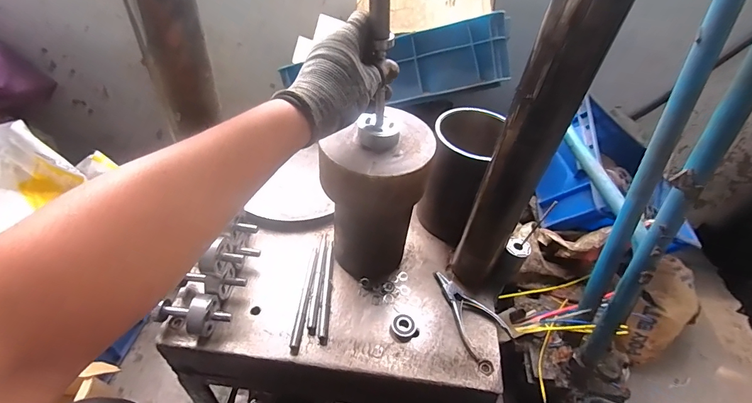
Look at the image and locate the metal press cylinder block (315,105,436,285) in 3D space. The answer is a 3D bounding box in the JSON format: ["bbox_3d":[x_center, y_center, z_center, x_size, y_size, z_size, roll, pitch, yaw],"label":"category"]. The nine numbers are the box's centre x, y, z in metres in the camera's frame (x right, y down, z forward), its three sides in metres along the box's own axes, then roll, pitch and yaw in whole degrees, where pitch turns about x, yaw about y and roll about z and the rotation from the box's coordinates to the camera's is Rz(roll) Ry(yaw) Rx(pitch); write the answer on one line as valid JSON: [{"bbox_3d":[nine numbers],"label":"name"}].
[{"bbox_3d":[-0.006,0.000,0.555,0.138,0.218,0.131,17,46,10],"label":"metal press cylinder block"}]

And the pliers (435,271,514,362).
[{"bbox_3d":[0.130,0.157,0.562,0.069,0.012,0.130,-21,51,-25],"label":"pliers"}]

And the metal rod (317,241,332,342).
[{"bbox_3d":[-0.072,0.129,0.568,0.011,0.013,0.165,3,45,-3],"label":"metal rod"}]

